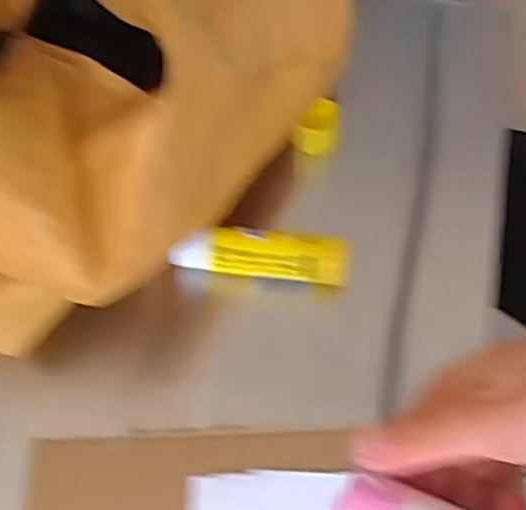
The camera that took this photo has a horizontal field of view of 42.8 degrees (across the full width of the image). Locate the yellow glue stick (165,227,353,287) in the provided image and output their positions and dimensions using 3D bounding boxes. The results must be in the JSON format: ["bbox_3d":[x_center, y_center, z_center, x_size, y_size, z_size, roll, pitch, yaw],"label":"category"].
[{"bbox_3d":[-0.002,-0.003,0.415,0.107,0.027,0.024,8,62,5],"label":"yellow glue stick"}]

